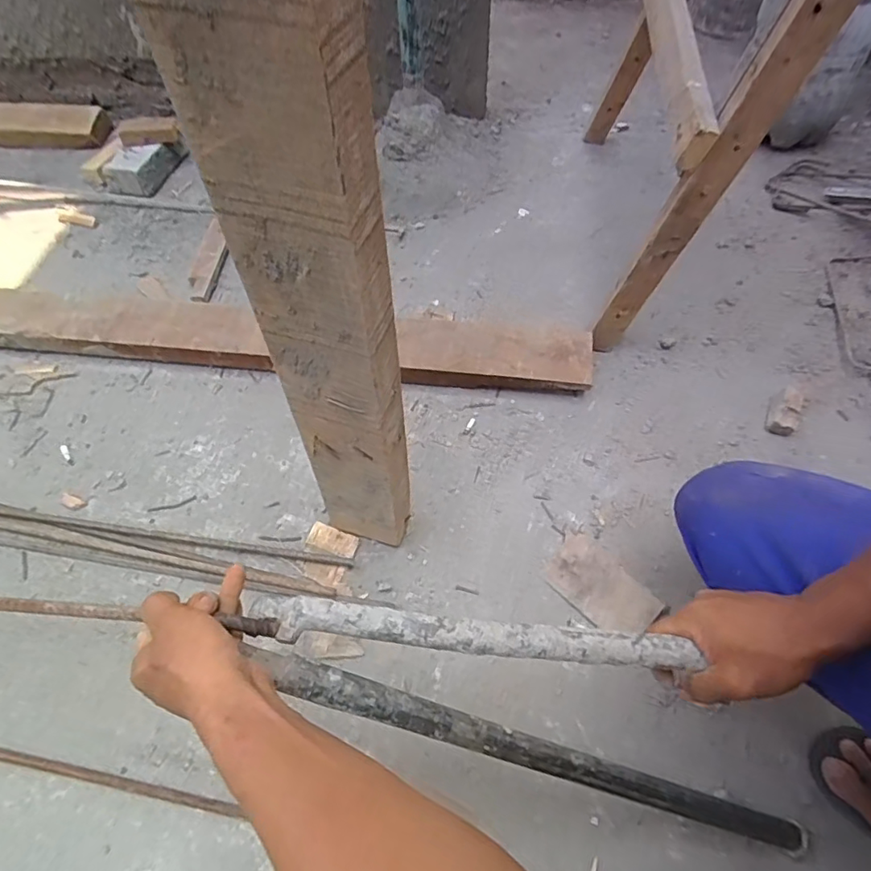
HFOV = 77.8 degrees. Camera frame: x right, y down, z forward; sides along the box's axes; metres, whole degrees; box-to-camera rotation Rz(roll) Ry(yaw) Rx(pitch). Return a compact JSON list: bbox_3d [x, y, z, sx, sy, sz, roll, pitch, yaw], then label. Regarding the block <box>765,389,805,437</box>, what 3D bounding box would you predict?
[{"bbox_3d":[0.561,-0.043,0.867,0.044,0.036,0.098,29,63,19],"label":"block"}]

